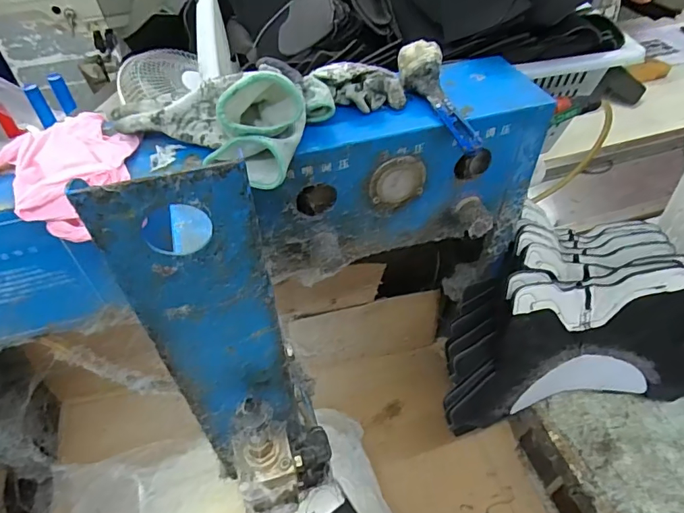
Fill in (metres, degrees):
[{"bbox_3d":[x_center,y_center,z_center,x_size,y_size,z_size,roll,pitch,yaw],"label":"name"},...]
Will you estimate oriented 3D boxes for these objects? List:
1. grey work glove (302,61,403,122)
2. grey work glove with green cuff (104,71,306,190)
[{"bbox_3d":[0.012,-0.154,0.430,0.098,0.029,0.053,-11,49,-9],"label":"grey work glove"},{"bbox_3d":[-0.116,-0.119,0.390,0.178,0.072,0.082,19,51,18],"label":"grey work glove with green cuff"}]

